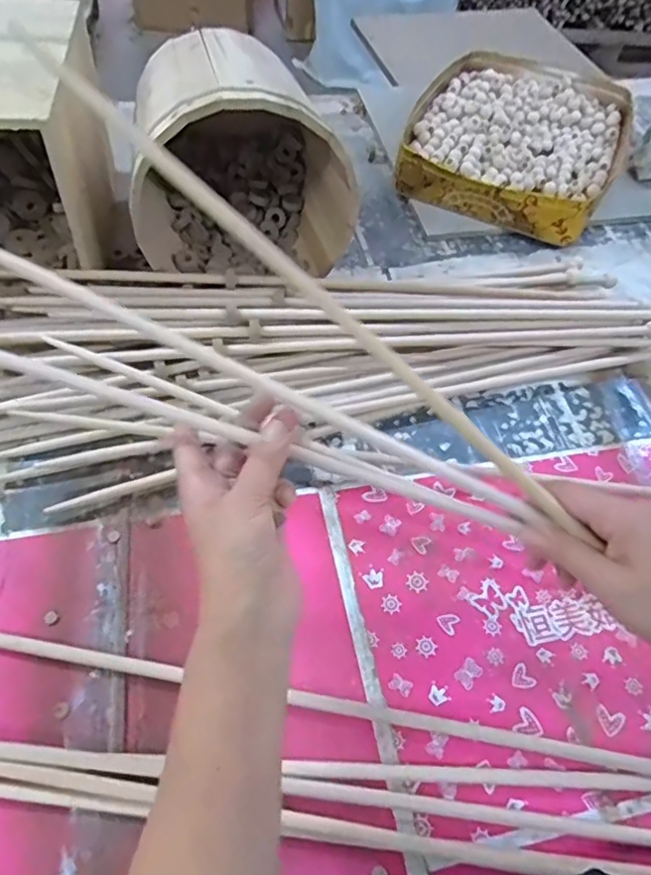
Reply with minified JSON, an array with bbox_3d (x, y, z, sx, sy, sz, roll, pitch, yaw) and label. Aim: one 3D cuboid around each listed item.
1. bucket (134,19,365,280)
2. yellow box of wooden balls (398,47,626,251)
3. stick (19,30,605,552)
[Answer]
[{"bbox_3d":[-0.098,-0.315,0.653,0.224,0.205,0.217,-7,57,-8],"label":"bucket"},{"bbox_3d":[0.283,-0.445,0.879,0.304,0.066,0.377,24,58,12],"label":"yellow box of wooden balls"},{"bbox_3d":[0.000,-0.083,0.361,0.439,0.016,0.015,40,59,-7],"label":"stick"}]

